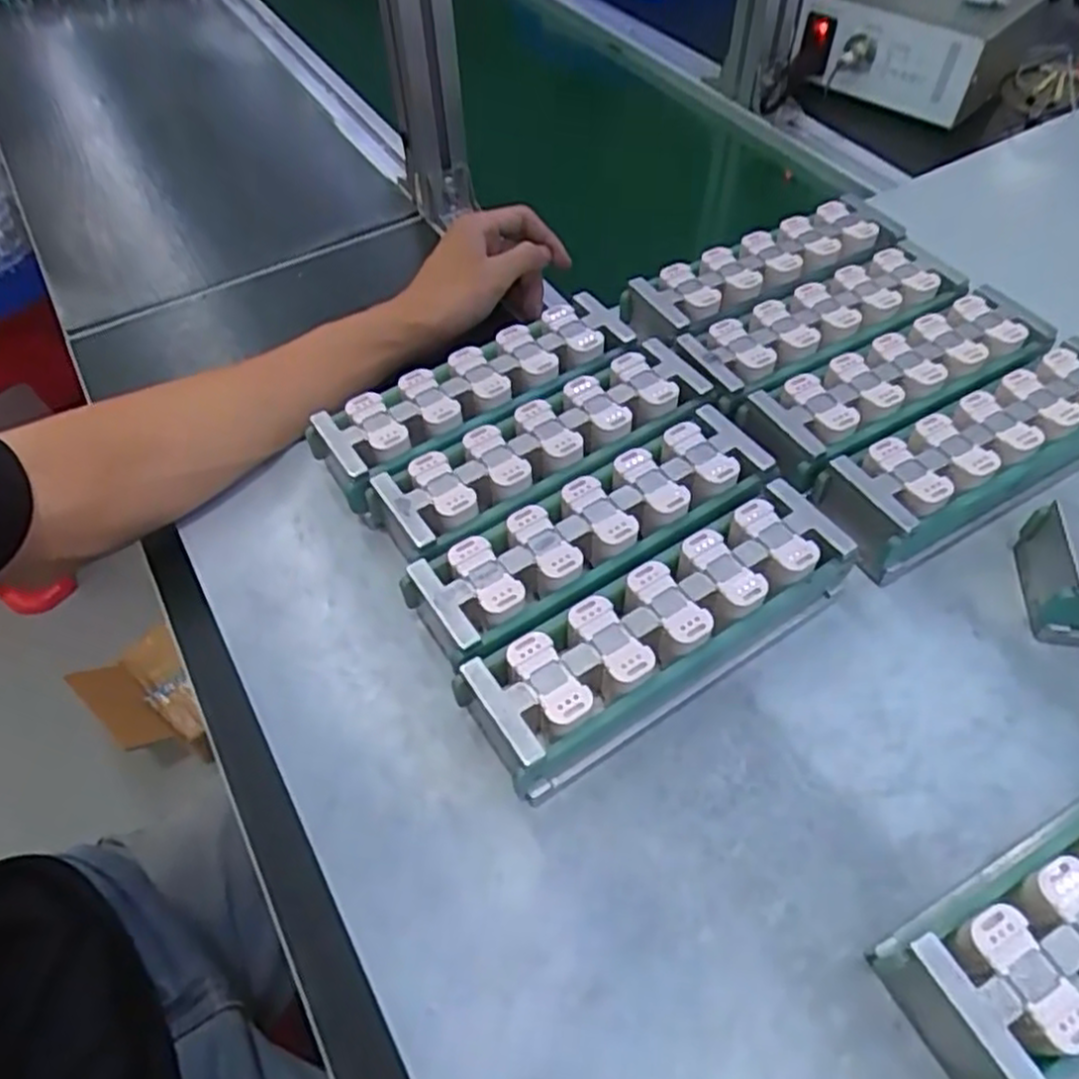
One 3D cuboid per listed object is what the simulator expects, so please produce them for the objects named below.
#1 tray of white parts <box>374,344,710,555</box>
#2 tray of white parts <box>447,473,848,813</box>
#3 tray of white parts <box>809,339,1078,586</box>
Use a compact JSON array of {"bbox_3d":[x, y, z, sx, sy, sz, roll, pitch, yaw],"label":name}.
[{"bbox_3d":[0.003,-0.046,0.424,0.191,0.047,0.058,-29,58,-18],"label":"tray of white parts"},{"bbox_3d":[0.059,0.043,0.361,0.189,0.047,0.059,-28,58,-18],"label":"tray of white parts"},{"bbox_3d":[0.240,-0.049,0.416,0.200,0.041,0.062,-26,57,-17],"label":"tray of white parts"}]

